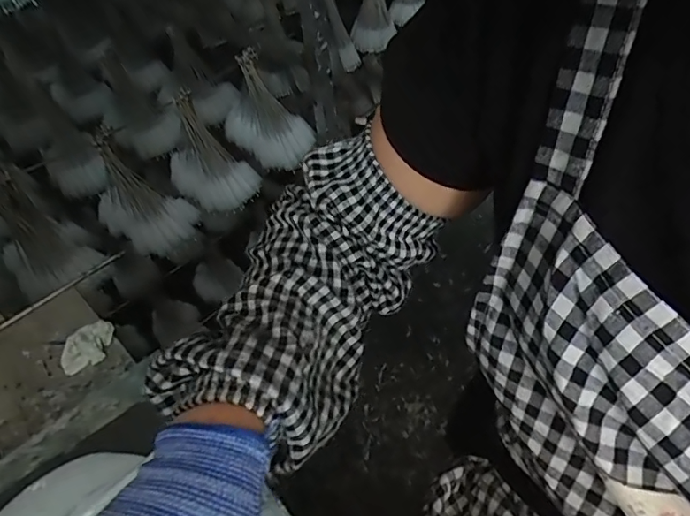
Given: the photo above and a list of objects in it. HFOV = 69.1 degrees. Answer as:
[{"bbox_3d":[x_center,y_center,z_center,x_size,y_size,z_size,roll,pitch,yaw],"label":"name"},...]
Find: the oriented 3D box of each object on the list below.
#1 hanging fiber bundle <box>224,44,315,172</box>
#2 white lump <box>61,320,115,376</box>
[{"bbox_3d":[-0.157,-0.303,0.979,0.188,0.206,0.107,28,56,30],"label":"hanging fiber bundle"},{"bbox_3d":[-0.264,0.090,0.513,0.057,0.023,0.038,-25,47,-17],"label":"white lump"}]

